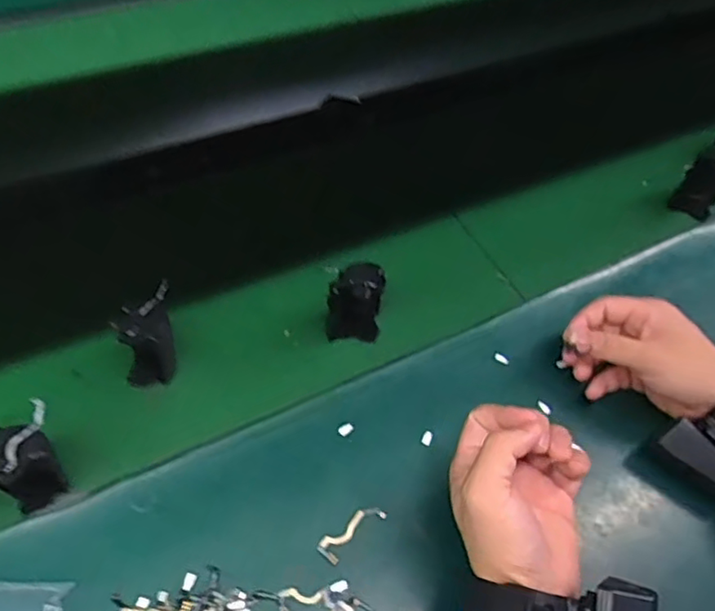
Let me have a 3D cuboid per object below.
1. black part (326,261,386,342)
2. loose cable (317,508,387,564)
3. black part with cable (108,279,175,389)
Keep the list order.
[{"bbox_3d":[-0.001,-0.006,0.536,0.044,0.056,0.047,10,57,5],"label":"black part"},{"bbox_3d":[-0.003,0.163,0.448,0.054,0.004,0.018,-34,64,-21],"label":"loose cable"},{"bbox_3d":[-0.166,0.026,0.492,0.048,0.076,0.049,-1,57,-2],"label":"black part with cable"}]

